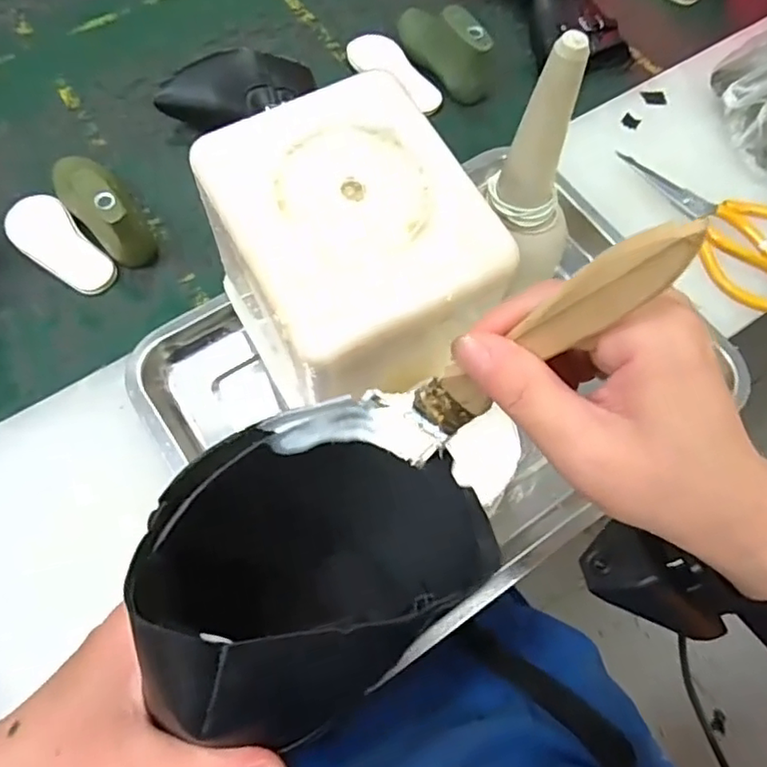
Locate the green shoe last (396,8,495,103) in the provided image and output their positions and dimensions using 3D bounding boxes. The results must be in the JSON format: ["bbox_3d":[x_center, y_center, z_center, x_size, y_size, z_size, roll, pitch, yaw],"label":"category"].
[{"bbox_3d":[0.057,-0.352,0.628,0.043,0.067,0.132,-38,73,-16],"label":"green shoe last"}]

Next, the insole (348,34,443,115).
[{"bbox_3d":[0.009,-0.327,0.642,0.048,0.020,0.129,-33,71,-14],"label":"insole"}]

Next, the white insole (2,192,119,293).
[{"bbox_3d":[-0.301,-0.128,0.556,0.054,0.010,0.131,-40,73,-16],"label":"white insole"}]

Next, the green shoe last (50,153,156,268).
[{"bbox_3d":[-0.257,-0.165,0.543,0.045,0.063,0.131,-41,74,-16],"label":"green shoe last"}]

